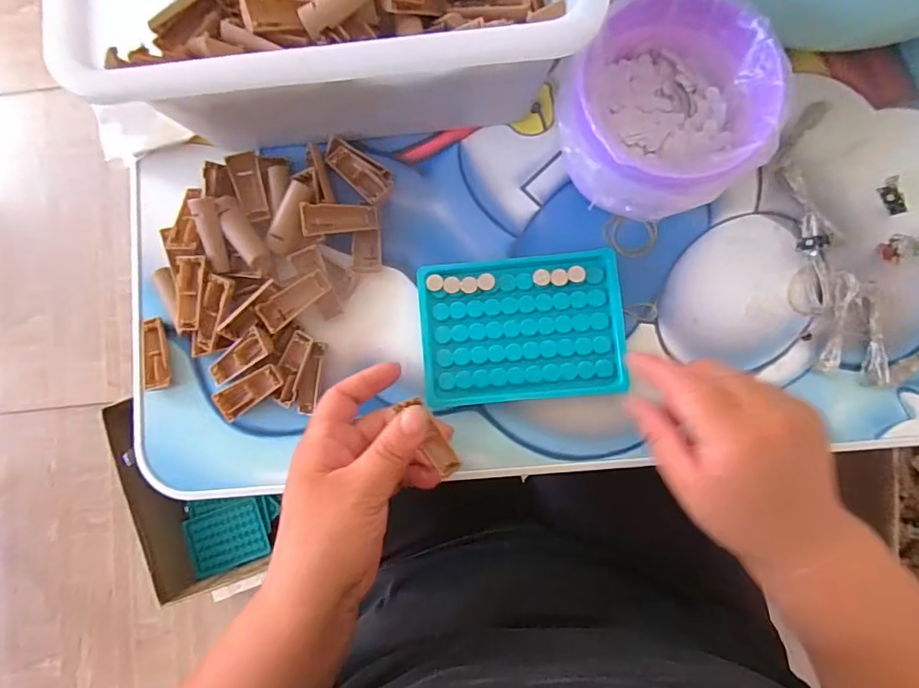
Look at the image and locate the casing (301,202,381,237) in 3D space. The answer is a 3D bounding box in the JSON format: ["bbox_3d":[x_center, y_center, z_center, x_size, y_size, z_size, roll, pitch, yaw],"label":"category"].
[{"bbox_3d":[-0.080,-0.085,0.337,0.050,0.009,0.019,-6,85,-16],"label":"casing"}]

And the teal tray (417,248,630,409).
[{"bbox_3d":[0.041,-0.011,0.331,0.130,0.009,0.095,-5,85,3],"label":"teal tray"}]

